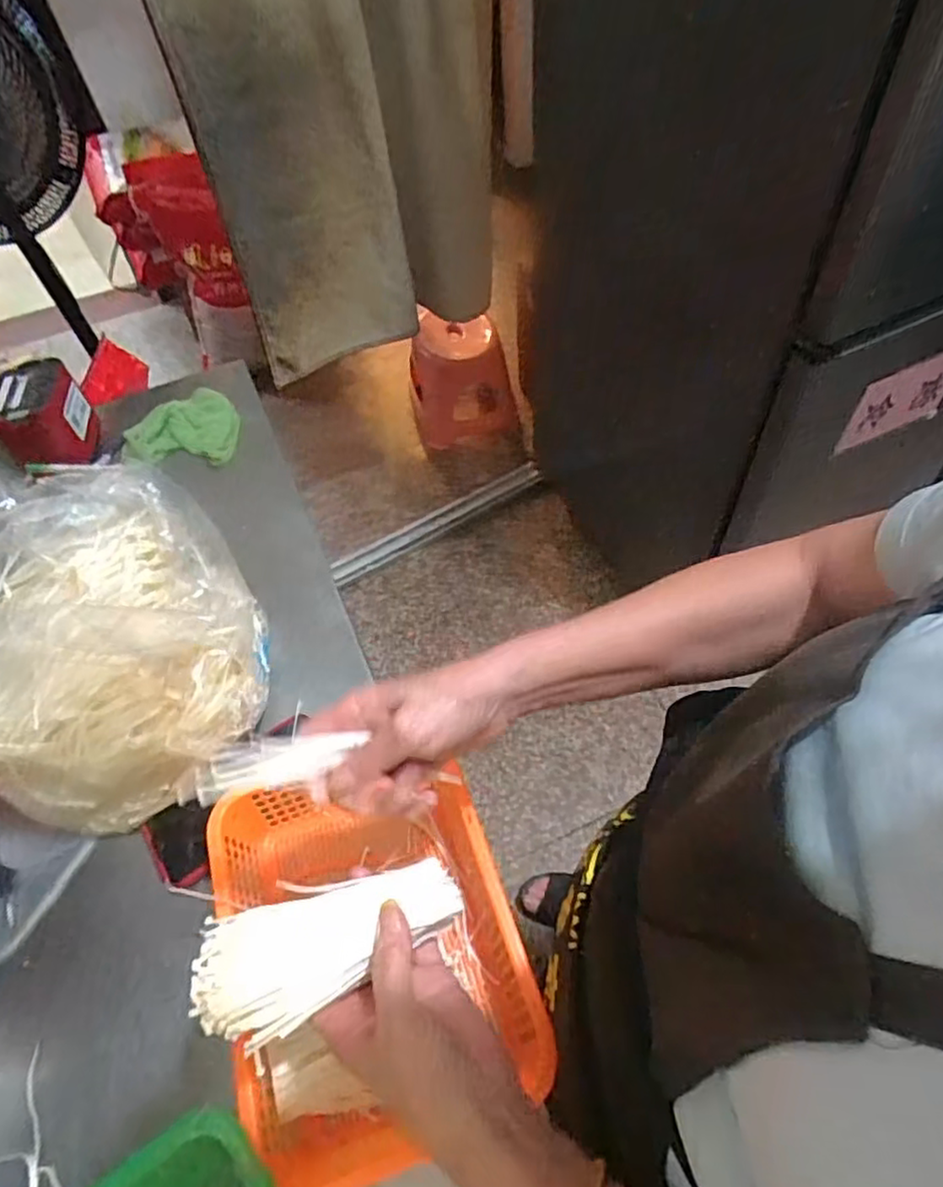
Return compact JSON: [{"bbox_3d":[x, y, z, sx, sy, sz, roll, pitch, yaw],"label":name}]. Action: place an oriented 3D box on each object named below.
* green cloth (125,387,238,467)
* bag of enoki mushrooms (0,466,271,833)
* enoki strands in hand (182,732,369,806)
[{"bbox_3d":[-0.373,-0.231,0.896,0.144,0.029,0.144,-2,55,3],"label":"green cloth"},{"bbox_3d":[-0.318,0.045,0.581,0.224,0.157,0.253,-14,55,-5],"label":"bag of enoki mushrooms"},{"bbox_3d":[-0.113,0.095,0.374,0.098,0.014,0.027,-11,55,-9],"label":"enoki strands in hand"}]

